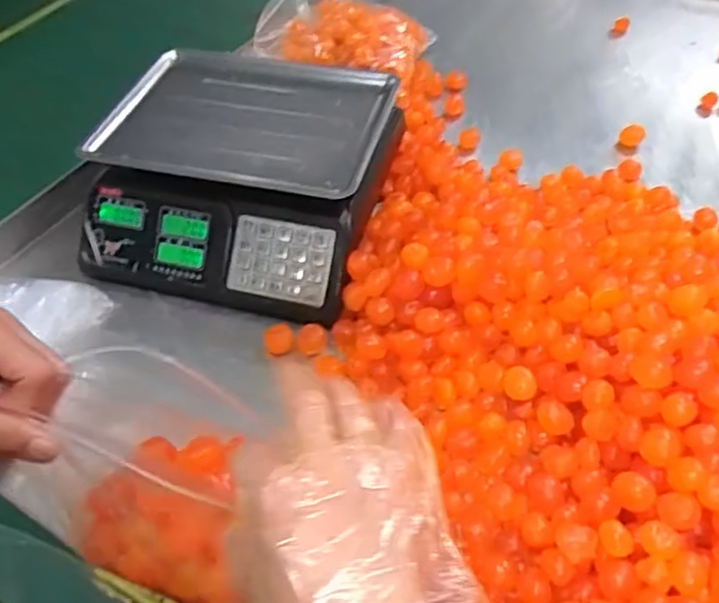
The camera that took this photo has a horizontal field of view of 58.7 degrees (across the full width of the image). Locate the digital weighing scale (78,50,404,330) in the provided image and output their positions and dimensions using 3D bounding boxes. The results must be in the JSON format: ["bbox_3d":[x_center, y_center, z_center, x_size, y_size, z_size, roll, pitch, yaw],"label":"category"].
[{"bbox_3d":[-0.139,-0.157,0.791,0.328,0.131,0.317,12,52,14],"label":"digital weighing scale"}]

